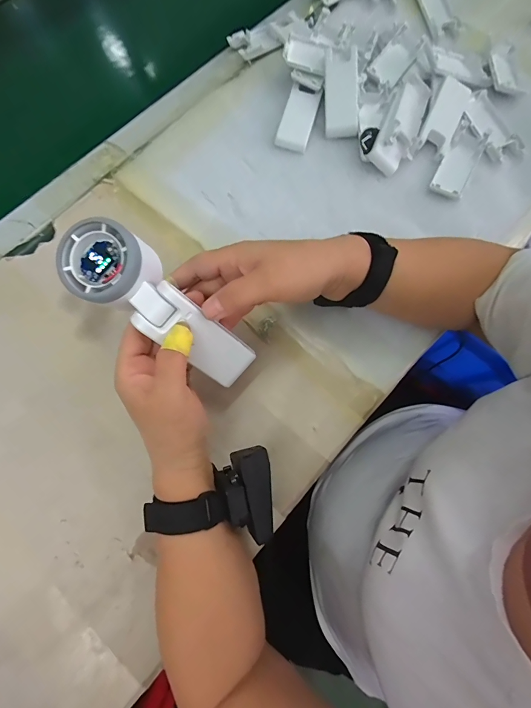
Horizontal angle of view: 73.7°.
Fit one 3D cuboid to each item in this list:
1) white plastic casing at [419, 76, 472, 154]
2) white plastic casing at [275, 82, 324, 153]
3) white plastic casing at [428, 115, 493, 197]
[{"bbox_3d":[0.220,-0.291,0.430,0.037,0.020,0.094,24,75,5],"label":"white plastic casing"},{"bbox_3d":[0.041,-0.289,0.436,0.038,0.017,0.084,17,75,3],"label":"white plastic casing"},{"bbox_3d":[0.236,-0.238,0.423,0.039,0.009,0.113,26,75,6],"label":"white plastic casing"}]

